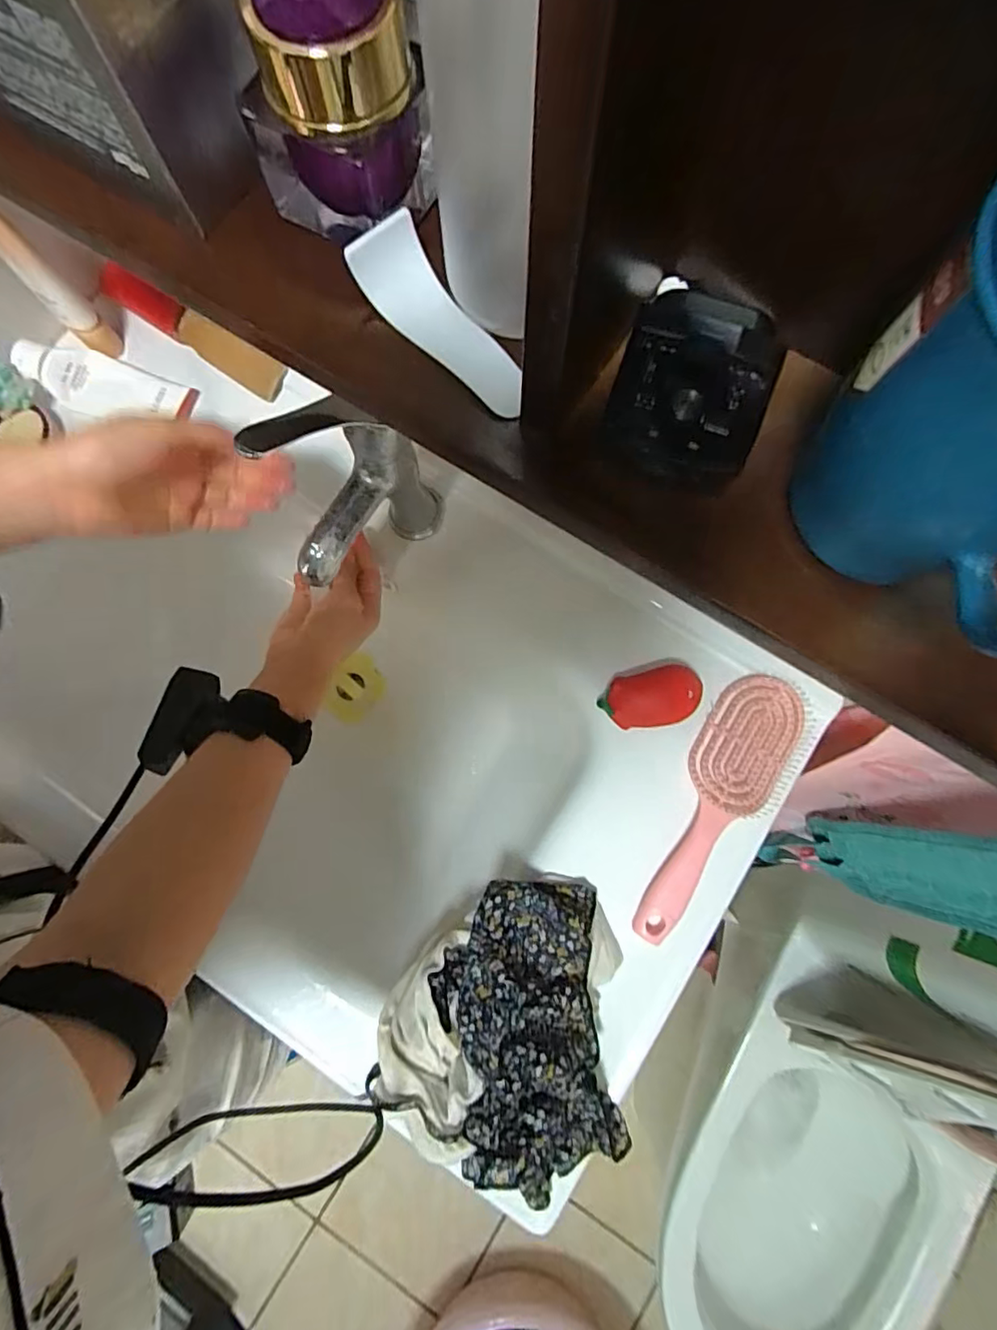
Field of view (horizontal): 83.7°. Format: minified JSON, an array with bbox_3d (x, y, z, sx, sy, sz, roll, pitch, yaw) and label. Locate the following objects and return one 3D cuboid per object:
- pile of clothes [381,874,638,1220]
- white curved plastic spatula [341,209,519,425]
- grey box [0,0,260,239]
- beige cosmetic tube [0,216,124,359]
[{"bbox_3d":[0.003,0.266,0.396,0.171,0.066,0.203,2,79,0],"label":"pile of clothes"},{"bbox_3d":[-0.022,-0.136,0.222,0.029,0.021,0.083,-39,82,-7],"label":"white curved plastic spatula"},{"bbox_3d":[-0.165,-0.258,0.210,0.136,0.080,0.076,31,81,6],"label":"grey box"},{"bbox_3d":[-0.381,-0.323,0.464,0.027,0.173,0.024,-43,82,-7],"label":"beige cosmetic tube"}]

